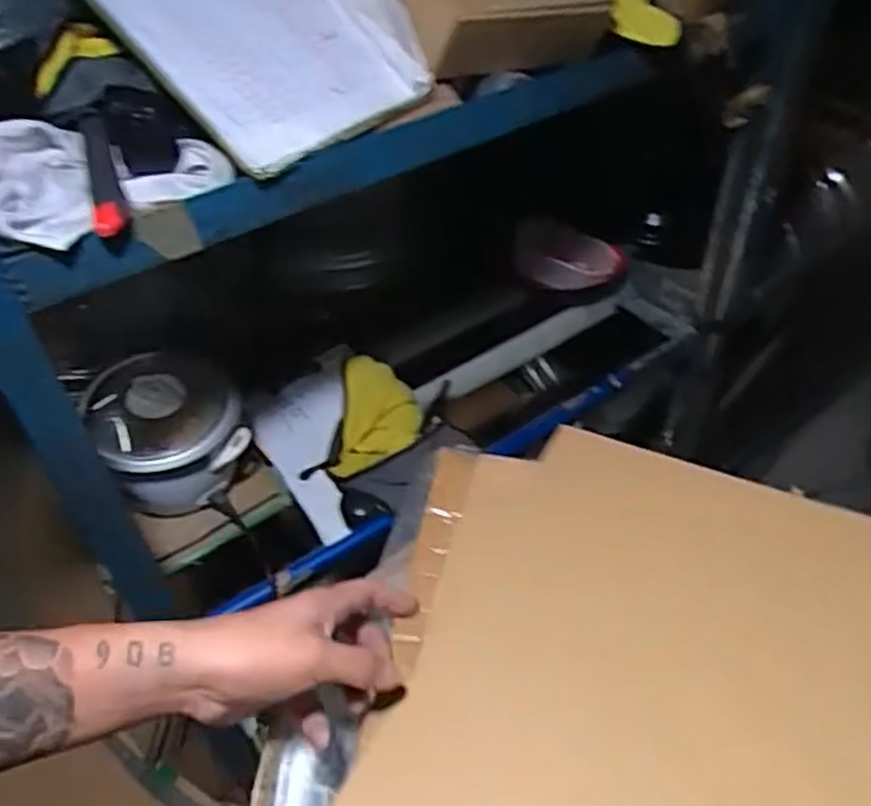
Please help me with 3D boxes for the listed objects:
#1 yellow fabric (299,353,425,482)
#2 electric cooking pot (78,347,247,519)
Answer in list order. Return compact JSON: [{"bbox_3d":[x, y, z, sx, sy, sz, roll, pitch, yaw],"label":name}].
[{"bbox_3d":[-0.094,0.020,1.144,0.130,0.103,0.188,18,49,20],"label":"yellow fabric"},{"bbox_3d":[-0.355,0.041,1.048,0.184,0.191,0.178,-1,45,1],"label":"electric cooking pot"}]

